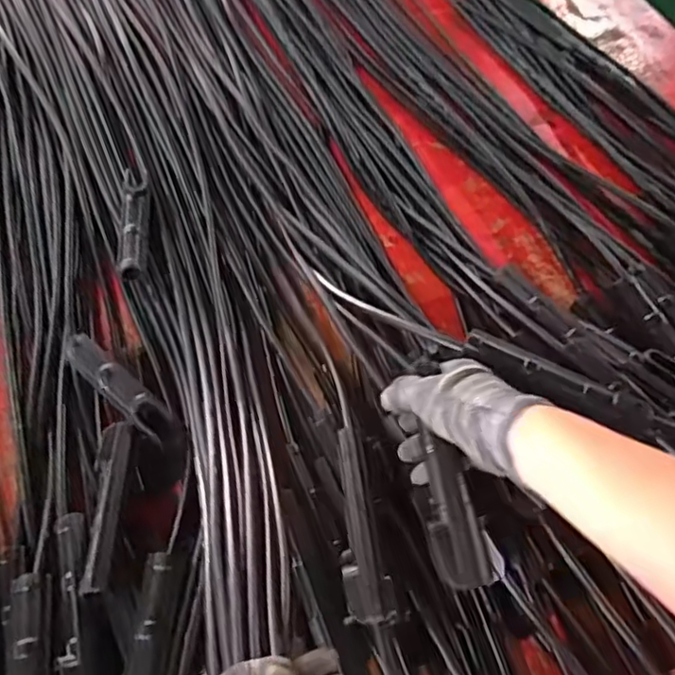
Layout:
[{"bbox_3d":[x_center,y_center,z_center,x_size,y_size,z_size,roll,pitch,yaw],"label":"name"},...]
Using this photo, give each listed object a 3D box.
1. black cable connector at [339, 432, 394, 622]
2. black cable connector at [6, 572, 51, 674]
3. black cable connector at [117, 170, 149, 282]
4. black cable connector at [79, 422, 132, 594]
[{"bbox_3d":[0.015,0.144,0.503,0.034,0.020,0.152,-8,61,-6],"label":"black cable connector"},{"bbox_3d":[-0.229,0.250,0.462,0.031,0.019,0.156,-11,51,-9],"label":"black cable connector"},{"bbox_3d":[-0.233,-0.133,0.722,0.032,0.034,0.173,-7,61,-6],"label":"black cable connector"},{"bbox_3d":[-0.196,0.136,0.529,0.027,0.017,0.151,-3,49,-5],"label":"black cable connector"}]

